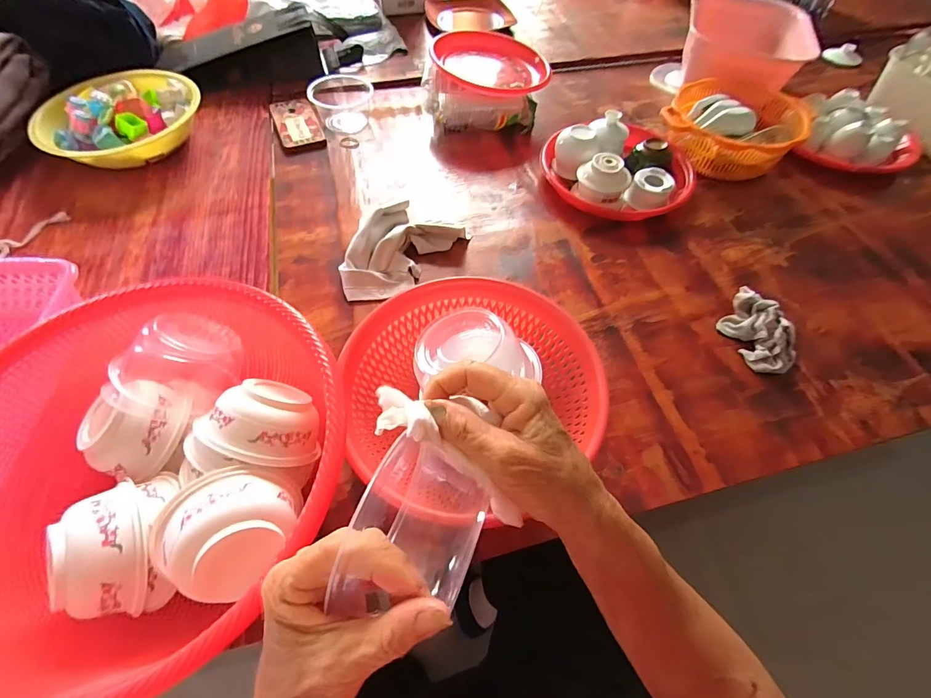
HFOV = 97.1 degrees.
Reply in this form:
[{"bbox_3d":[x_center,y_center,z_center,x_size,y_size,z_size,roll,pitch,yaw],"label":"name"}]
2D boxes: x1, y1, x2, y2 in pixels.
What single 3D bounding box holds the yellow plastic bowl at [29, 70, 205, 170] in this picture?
[{"bbox_3d":[-0.585,-0.389,0.701,0.212,0.077,0.239,31,62,17],"label":"yellow plastic bowl"}]

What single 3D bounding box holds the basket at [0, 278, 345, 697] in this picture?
[{"bbox_3d":[-0.290,0.105,0.384,0.348,0.123,0.341,19,61,11],"label":"basket"}]

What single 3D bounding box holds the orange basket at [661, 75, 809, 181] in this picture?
[{"bbox_3d":[0.467,-0.391,0.726,0.210,0.075,0.219,31,63,17],"label":"orange basket"}]

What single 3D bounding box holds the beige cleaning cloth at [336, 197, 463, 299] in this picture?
[{"bbox_3d":[-0.100,-0.142,0.586,0.111,0.044,0.188,34,64,18],"label":"beige cleaning cloth"}]

